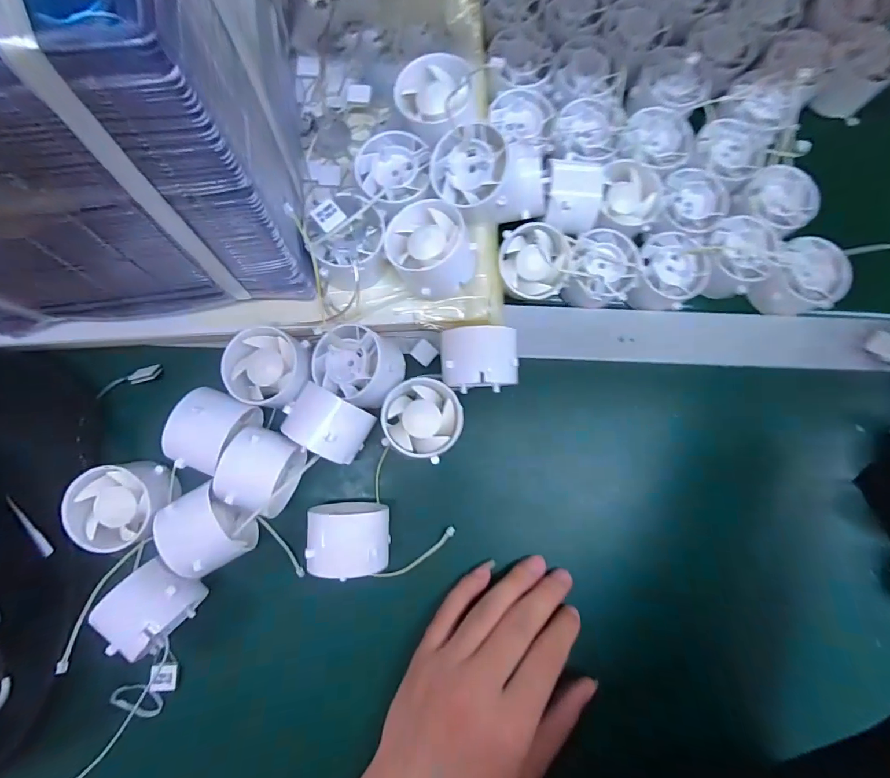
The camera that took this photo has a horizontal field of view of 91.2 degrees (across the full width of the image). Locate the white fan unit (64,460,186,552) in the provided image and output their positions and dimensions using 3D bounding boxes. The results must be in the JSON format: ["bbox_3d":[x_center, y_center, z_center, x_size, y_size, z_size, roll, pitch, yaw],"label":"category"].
[{"bbox_3d":[-0.197,0.071,0.272,0.052,0.036,0.048,0,83,-2],"label":"white fan unit"}]

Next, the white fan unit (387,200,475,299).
[{"bbox_3d":[-0.010,-0.087,0.281,0.049,0.038,0.057,-30,85,-5],"label":"white fan unit"}]

